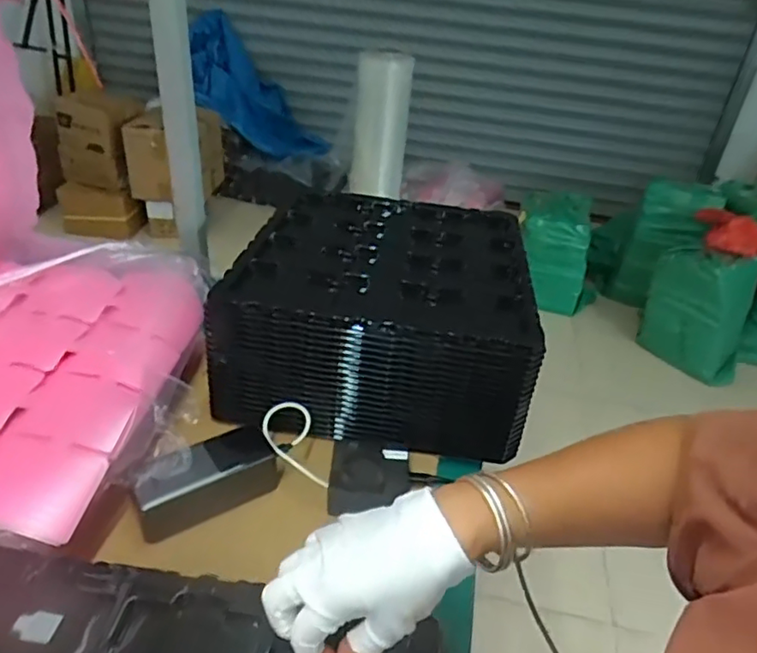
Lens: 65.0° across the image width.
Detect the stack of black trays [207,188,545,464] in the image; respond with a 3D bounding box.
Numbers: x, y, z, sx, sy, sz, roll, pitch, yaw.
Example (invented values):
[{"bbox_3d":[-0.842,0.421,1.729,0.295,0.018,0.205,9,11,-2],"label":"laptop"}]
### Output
[{"bbox_3d":[0.008,-0.041,0.759,0.328,0.140,0.373,7,34,2],"label":"stack of black trays"}]

